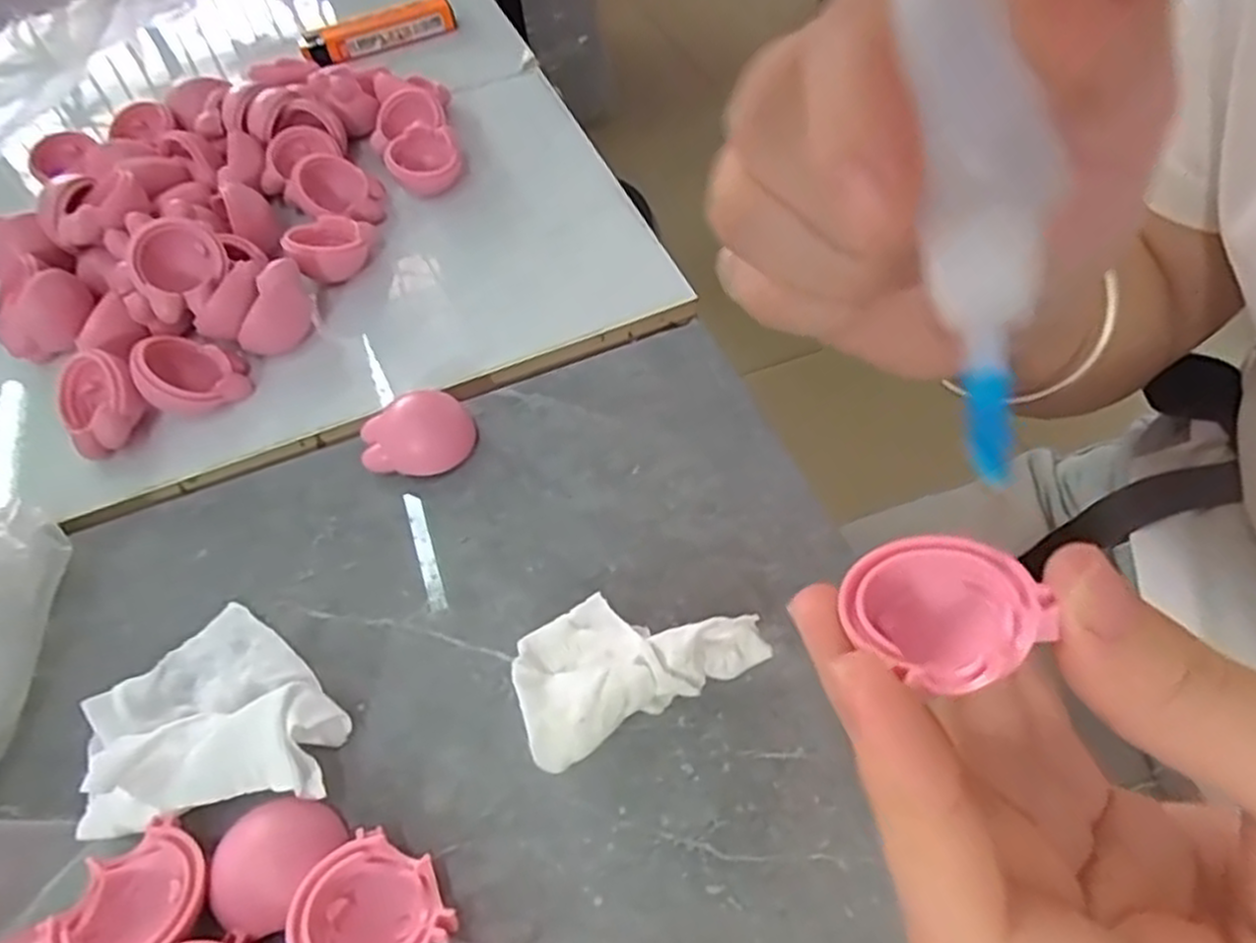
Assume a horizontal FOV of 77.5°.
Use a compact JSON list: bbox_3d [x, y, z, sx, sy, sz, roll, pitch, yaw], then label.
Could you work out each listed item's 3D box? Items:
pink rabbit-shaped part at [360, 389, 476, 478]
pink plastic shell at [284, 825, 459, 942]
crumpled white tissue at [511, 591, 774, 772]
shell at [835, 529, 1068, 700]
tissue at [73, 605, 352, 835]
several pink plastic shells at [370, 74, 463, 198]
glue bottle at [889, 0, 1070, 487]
[{"bbox_3d":[-0.064,-0.010,0.241,0.033,0.016,0.023,-21,53,-9],"label":"pink rabbit-shaped part"},{"bbox_3d":[-0.053,0.090,0.161,0.028,0.012,0.030,-3,52,4],"label":"pink plastic shell"},{"bbox_3d":[0.000,0.044,0.193,0.058,0.019,0.034,-24,54,-11],"label":"crumpled white tissue"},{"bbox_3d":[0.051,0.023,0.129,0.028,0.013,0.028,-3,51,0],"label":"shell"},{"bbox_3d":[-0.103,0.063,0.188,0.063,0.018,0.053,34,63,28],"label":"tissue"},{"bbox_3d":[-0.091,-0.144,0.332,0.033,0.019,0.073,-15,52,-5],"label":"several pink plastic shells"},{"bbox_3d":[0.051,-0.046,0.117,0.017,0.091,0.017,-8,7,-4],"label":"glue bottle"}]

